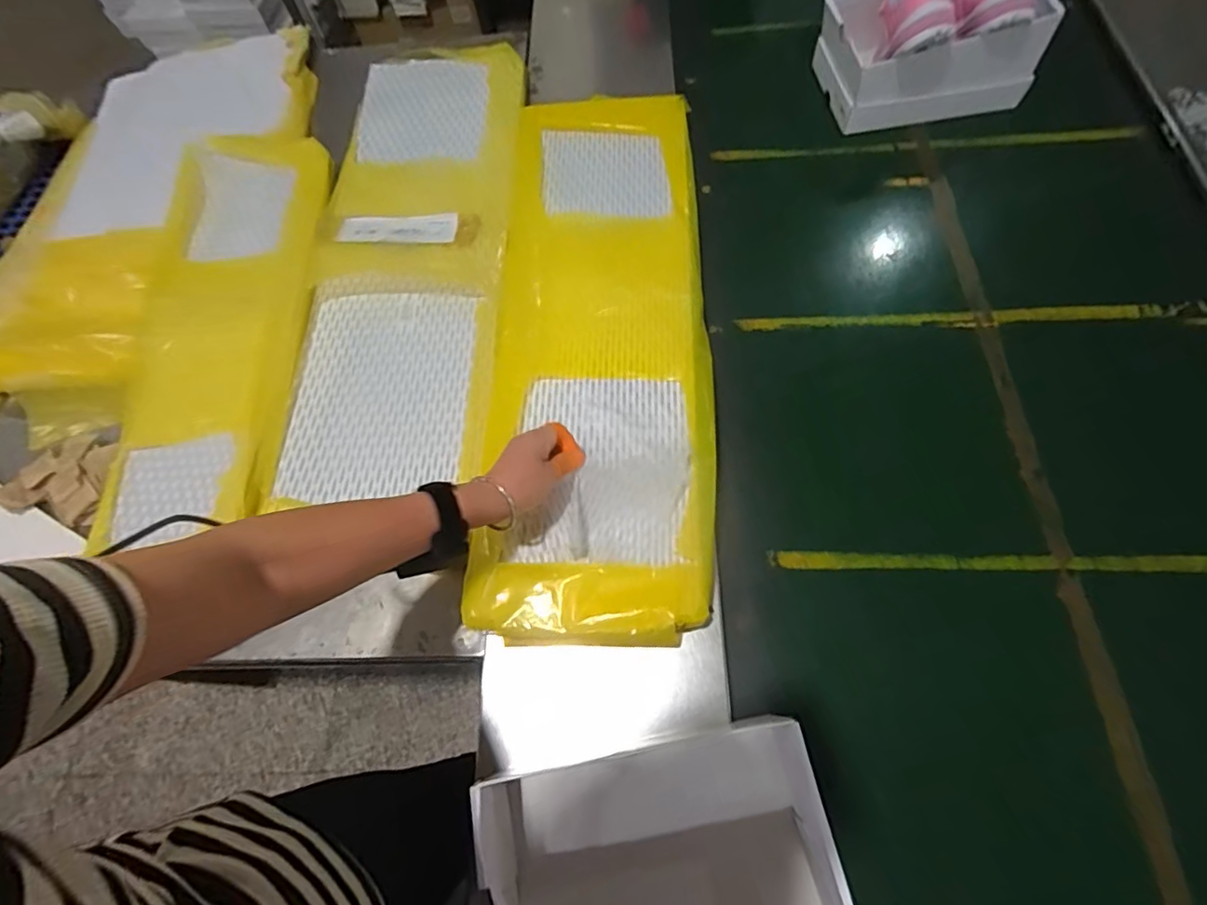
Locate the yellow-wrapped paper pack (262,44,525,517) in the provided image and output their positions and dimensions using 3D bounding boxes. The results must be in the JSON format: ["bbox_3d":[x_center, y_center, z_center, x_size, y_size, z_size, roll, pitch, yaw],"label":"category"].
[{"bbox_3d":[-0.288,-0.337,0.853,0.285,0.049,0.886,-3,66,3],"label":"yellow-wrapped paper pack"}]

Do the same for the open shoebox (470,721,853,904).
[{"bbox_3d":[0.064,0.381,0.490,0.312,0.115,0.212,-11,66,0],"label":"open shoebox"}]

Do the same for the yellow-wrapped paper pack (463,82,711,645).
[{"bbox_3d":[-0.009,-0.184,0.738,0.267,0.054,0.833,0,65,1],"label":"yellow-wrapped paper pack"}]

